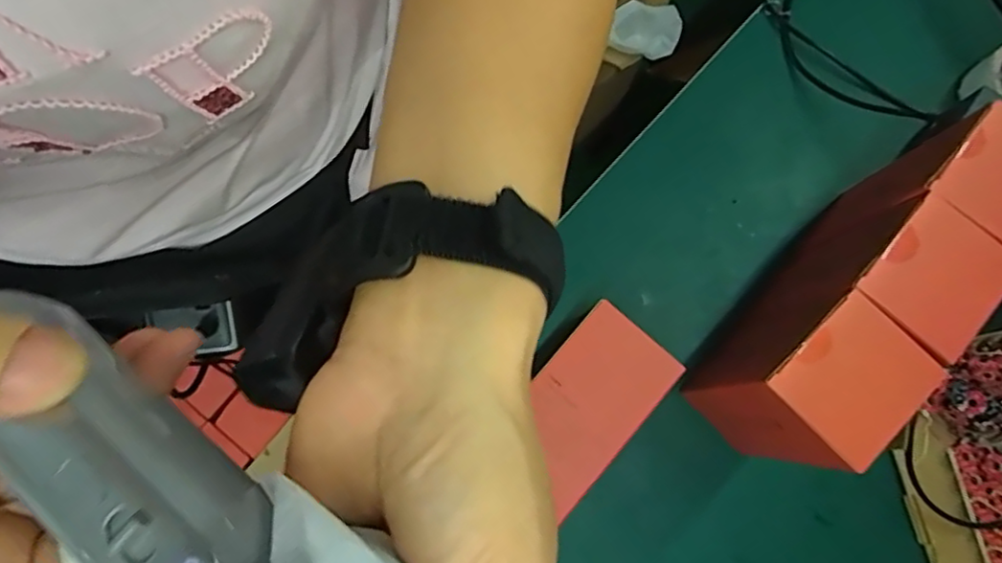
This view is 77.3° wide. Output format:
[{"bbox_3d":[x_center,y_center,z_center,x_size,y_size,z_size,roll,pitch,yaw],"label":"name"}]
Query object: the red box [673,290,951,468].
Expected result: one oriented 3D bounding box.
[{"bbox_3d":[0.206,0.075,0.450,0.092,0.169,0.078,-44,81,-8],"label":"red box"}]

